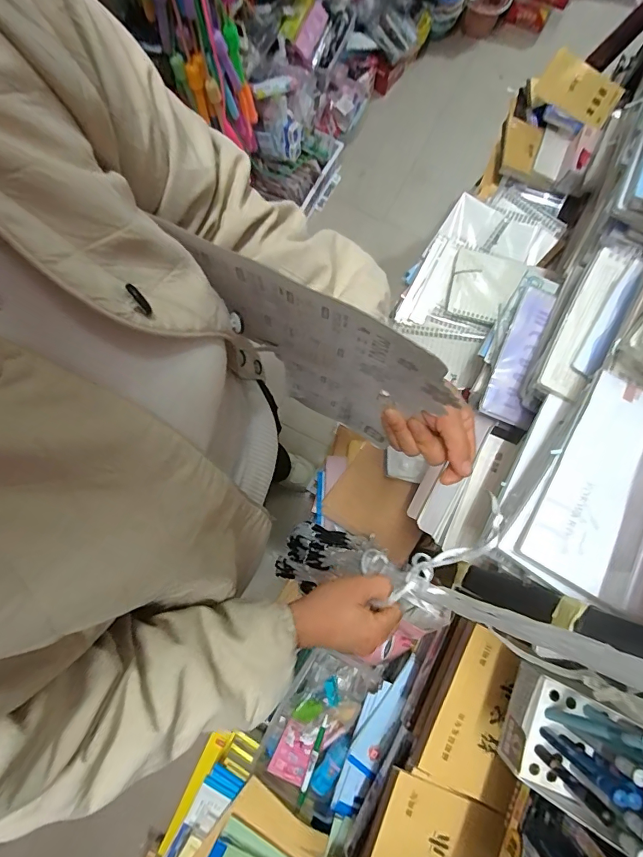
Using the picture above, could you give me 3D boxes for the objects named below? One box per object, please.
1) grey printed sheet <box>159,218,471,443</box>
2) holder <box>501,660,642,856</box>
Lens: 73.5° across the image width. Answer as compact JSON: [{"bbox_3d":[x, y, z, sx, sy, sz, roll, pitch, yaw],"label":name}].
[{"bbox_3d":[0.005,-0.048,0.377,0.190,0.239,0.009,25,78,6],"label":"grey printed sheet"},{"bbox_3d":[0.250,0.292,0.358,0.141,0.130,0.092,25,80,3],"label":"holder"}]

